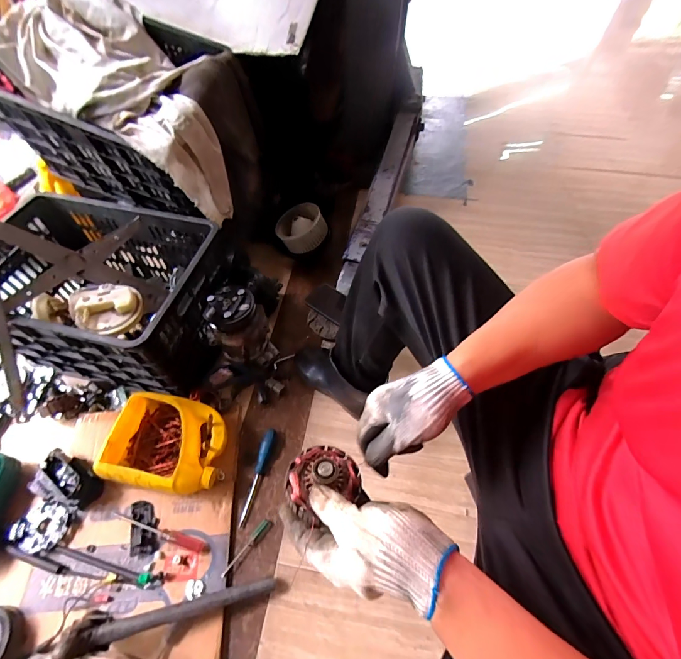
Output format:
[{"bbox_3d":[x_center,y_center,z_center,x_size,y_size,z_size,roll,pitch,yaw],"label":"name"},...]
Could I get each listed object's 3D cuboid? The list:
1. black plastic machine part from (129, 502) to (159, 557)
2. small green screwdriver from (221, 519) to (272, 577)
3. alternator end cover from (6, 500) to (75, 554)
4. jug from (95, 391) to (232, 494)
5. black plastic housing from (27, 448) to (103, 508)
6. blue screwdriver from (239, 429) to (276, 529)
[{"bbox_3d":[-0.389,0.389,0.697,0.051,0.015,0.101,-17,60,-7],"label":"black plastic machine part"},{"bbox_3d":[-0.186,0.428,0.696,0.013,0.012,0.119,34,61,20],"label":"small green screwdriver"},{"bbox_3d":[-0.588,0.390,0.695,0.093,0.025,0.086,-38,65,-18],"label":"alternator end cover"},{"bbox_3d":[-0.358,0.241,0.747,0.224,0.098,0.176,5,58,4],"label":"jug"},{"bbox_3d":[-0.553,0.309,0.720,0.120,0.067,0.084,19,60,12],"label":"black plastic housing"},{"bbox_3d":[-0.181,0.313,0.761,0.025,0.023,0.199,12,61,9],"label":"blue screwdriver"}]

